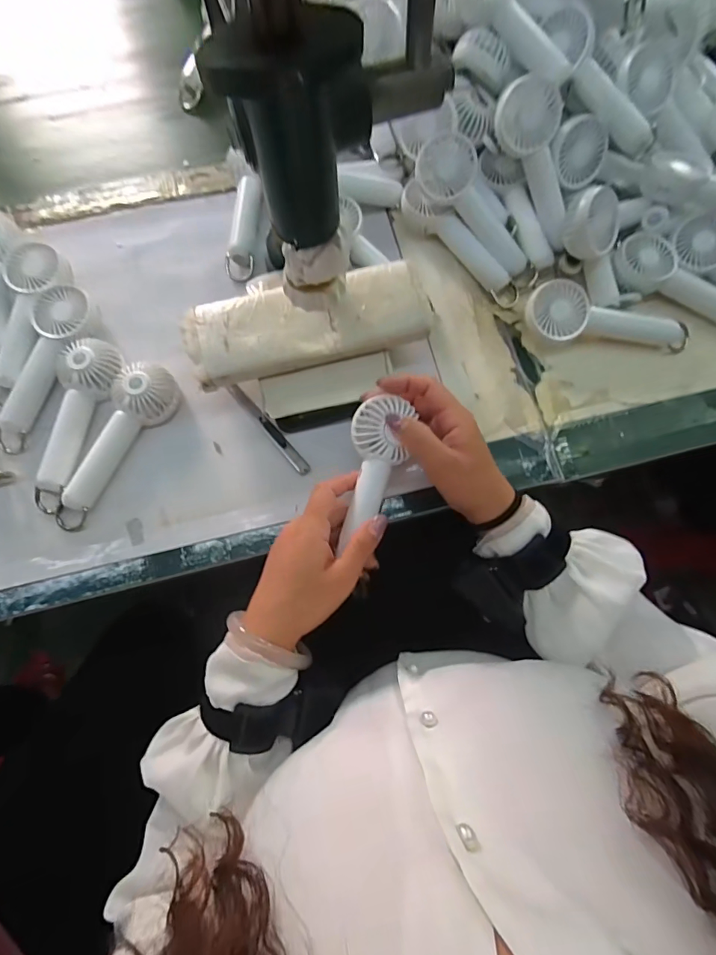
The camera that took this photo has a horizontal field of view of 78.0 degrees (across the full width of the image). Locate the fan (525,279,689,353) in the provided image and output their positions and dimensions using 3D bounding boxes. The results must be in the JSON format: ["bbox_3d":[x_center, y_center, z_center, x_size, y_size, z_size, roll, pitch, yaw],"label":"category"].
[{"bbox_3d":[0.243,-0.155,0.428,0.164,0.040,0.052,0,74,0],"label":"fan"}]

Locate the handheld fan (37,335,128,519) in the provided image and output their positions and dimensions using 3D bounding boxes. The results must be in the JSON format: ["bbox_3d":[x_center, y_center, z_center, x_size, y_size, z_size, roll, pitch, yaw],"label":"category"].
[{"bbox_3d":[-0.259,-0.051,0.403,0.051,0.032,0.158,4,74,1],"label":"handheld fan"}]

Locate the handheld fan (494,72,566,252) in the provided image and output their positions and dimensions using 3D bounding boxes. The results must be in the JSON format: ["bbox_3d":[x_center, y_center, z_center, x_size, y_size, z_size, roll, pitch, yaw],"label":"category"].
[{"bbox_3d":[0.177,-0.299,0.426,0.065,0.029,0.143,-29,114,-8],"label":"handheld fan"}]

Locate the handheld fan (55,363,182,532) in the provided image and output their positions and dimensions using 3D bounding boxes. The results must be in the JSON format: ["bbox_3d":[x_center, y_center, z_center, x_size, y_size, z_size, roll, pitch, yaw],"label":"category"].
[{"bbox_3d":[-0.222,-0.031,0.399,0.047,0.032,0.162,27,76,8],"label":"handheld fan"}]

